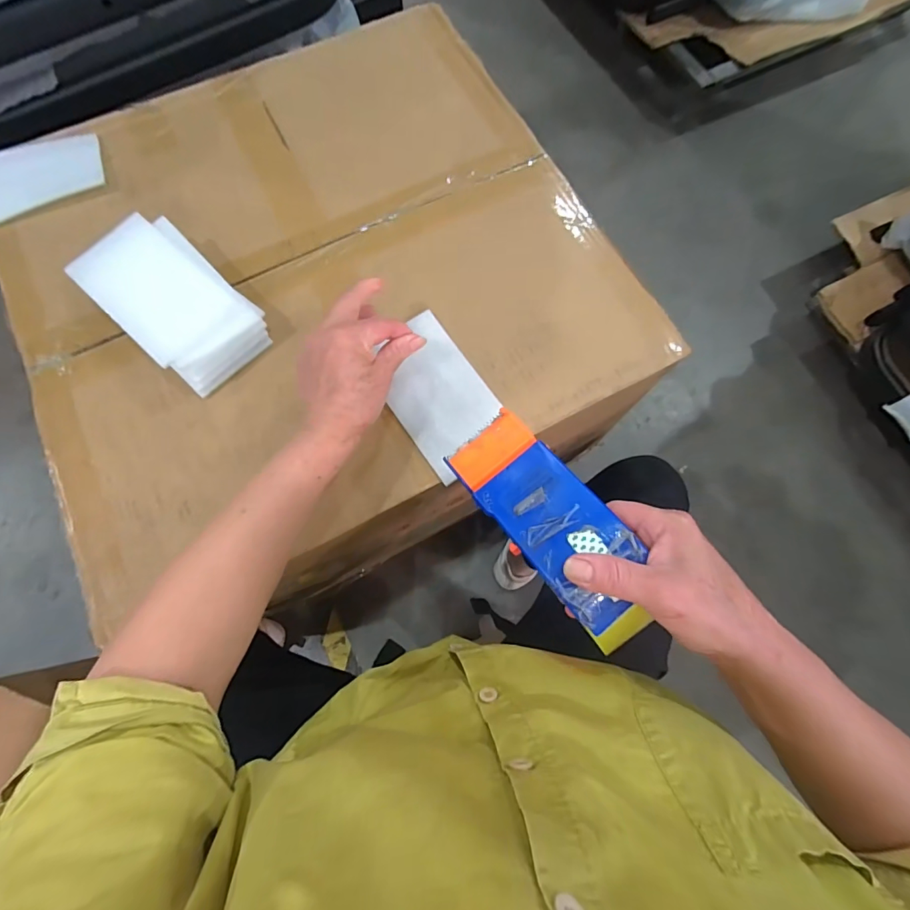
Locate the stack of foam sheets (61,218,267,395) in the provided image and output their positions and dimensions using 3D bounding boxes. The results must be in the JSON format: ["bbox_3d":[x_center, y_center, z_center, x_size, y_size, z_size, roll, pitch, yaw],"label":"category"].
[{"bbox_3d":[-0.247,-0.136,0.390,0.161,0.046,0.091,43,78,11],"label":"stack of foam sheets"}]

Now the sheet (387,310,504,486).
[{"bbox_3d":[-0.017,-0.054,0.389,0.078,0.007,0.134,-34,77,-9],"label":"sheet"}]

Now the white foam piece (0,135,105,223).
[{"bbox_3d":[-0.437,-0.285,0.462,0.144,0.009,0.076,-27,76,-8],"label":"white foam piece"}]

